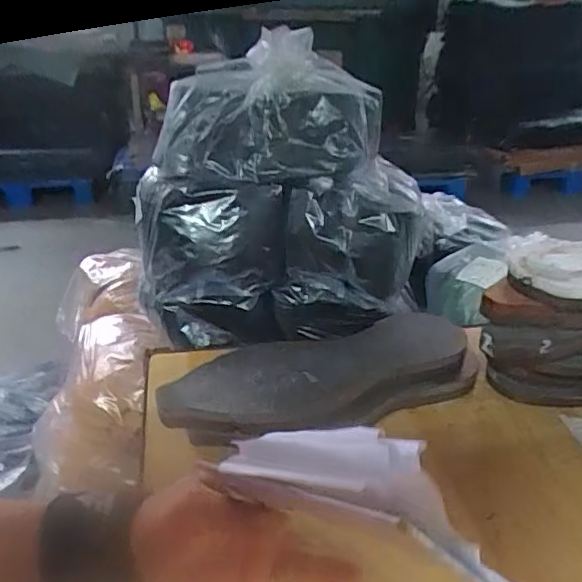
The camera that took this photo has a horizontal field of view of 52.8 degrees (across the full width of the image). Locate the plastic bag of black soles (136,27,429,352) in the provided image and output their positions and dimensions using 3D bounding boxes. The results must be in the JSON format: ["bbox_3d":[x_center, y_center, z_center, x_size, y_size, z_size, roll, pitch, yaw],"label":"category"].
[{"bbox_3d":[-0.005,-0.108,0.714,0.325,0.306,0.191,6,27,9],"label":"plastic bag of black soles"}]

